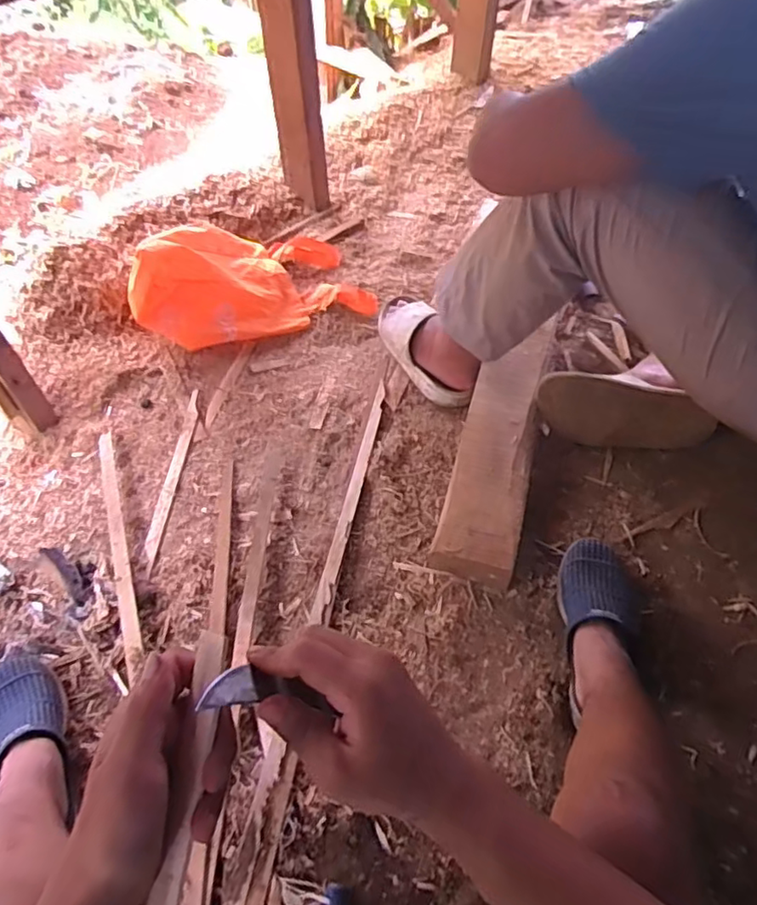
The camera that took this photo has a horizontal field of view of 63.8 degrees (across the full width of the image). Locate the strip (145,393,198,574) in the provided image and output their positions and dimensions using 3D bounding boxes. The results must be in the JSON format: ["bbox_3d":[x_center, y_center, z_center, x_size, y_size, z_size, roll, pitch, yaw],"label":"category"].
[{"bbox_3d":[-0.358,0.035,1.061,0.026,0.009,0.376,-1,53,4],"label":"strip"}]

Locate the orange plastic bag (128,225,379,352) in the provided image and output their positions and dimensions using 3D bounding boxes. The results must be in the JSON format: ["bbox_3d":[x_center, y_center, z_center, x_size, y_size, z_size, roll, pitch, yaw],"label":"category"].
[{"bbox_3d":[-0.279,-0.412,1.270,0.453,0.210,0.282,-17,53,-9],"label":"orange plastic bag"}]

